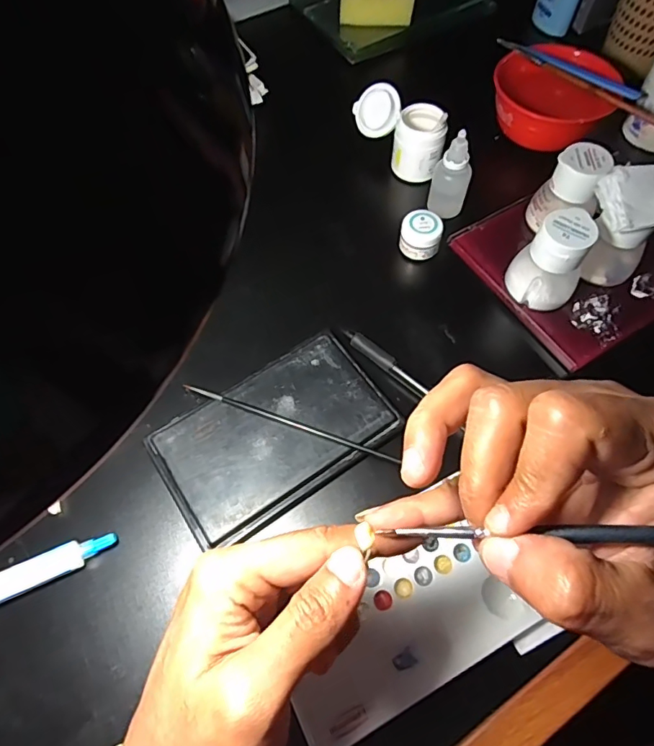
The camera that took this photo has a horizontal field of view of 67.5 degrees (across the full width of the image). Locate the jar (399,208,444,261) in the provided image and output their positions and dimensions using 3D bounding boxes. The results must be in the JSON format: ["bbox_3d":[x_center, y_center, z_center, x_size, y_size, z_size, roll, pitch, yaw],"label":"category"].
[{"bbox_3d":[0.078,-0.114,0.405,0.032,0.030,0.029,18,65,8],"label":"jar"}]

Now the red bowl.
[{"bbox_3d":[0.204,-0.251,0.457,0.104,0.056,0.093,37,69,17],"label":"red bowl"}]

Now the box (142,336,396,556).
[{"bbox_3d":[-0.035,0.040,0.335,0.152,0.016,0.093,-32,68,-15],"label":"box"}]

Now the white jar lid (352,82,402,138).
[{"bbox_3d":[0.045,-0.235,0.439,0.045,0.004,0.043,10,106,36],"label":"white jar lid"}]

